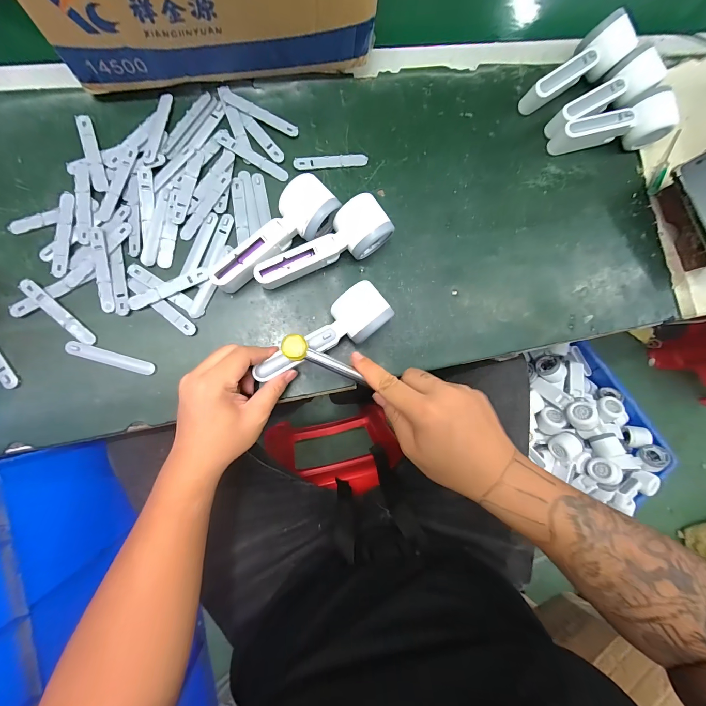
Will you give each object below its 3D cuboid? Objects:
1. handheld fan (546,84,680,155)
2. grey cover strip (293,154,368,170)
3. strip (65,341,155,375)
[{"bbox_3d":[0.361,-0.306,0.430,0.151,0.056,0.062,-23,90,-8],"label":"handheld fan"},{"bbox_3d":[-0.028,-0.248,0.400,0.095,0.004,0.017,-11,88,-8],"label":"grey cover strip"},{"bbox_3d":[-0.268,0.006,0.342,0.088,0.006,0.015,17,84,-6],"label":"strip"}]

